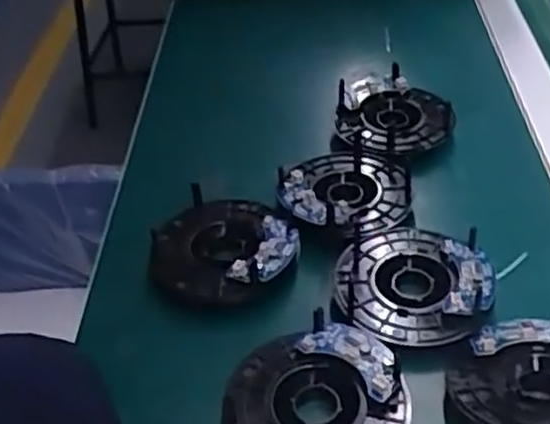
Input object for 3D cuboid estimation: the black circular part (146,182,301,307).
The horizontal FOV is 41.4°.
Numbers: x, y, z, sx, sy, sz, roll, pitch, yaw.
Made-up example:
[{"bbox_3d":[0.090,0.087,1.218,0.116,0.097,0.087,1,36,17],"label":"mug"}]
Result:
[{"bbox_3d":[-0.039,0.022,0.519,0.101,0.020,0.096,-4,41,3],"label":"black circular part"}]

